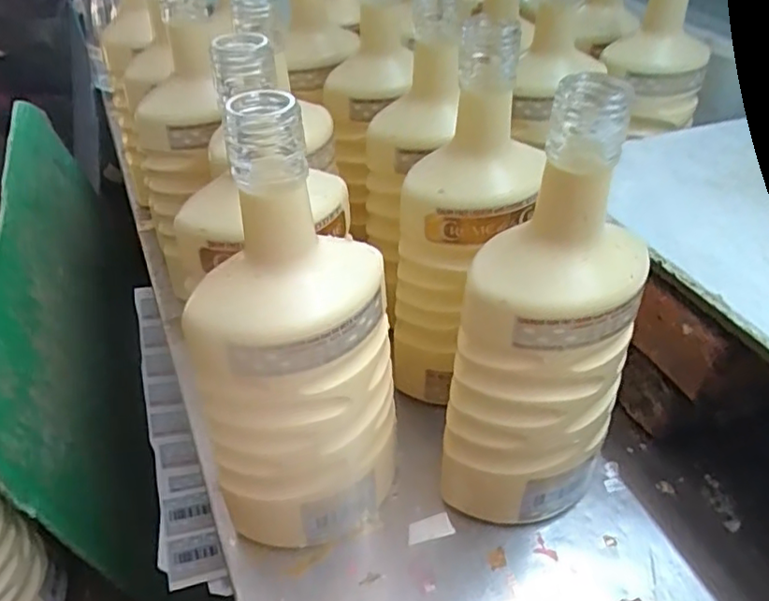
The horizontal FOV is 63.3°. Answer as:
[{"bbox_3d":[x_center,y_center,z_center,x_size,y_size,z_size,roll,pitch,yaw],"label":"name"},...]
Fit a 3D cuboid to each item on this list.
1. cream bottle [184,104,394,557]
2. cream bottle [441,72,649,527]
[{"bbox_3d":[-0.044,0.035,0.307,0.075,0.247,0.074,10,45,15],"label":"cream bottle"},{"bbox_3d":[0.084,0.025,0.316,0.074,0.248,0.091,22,49,26],"label":"cream bottle"}]

